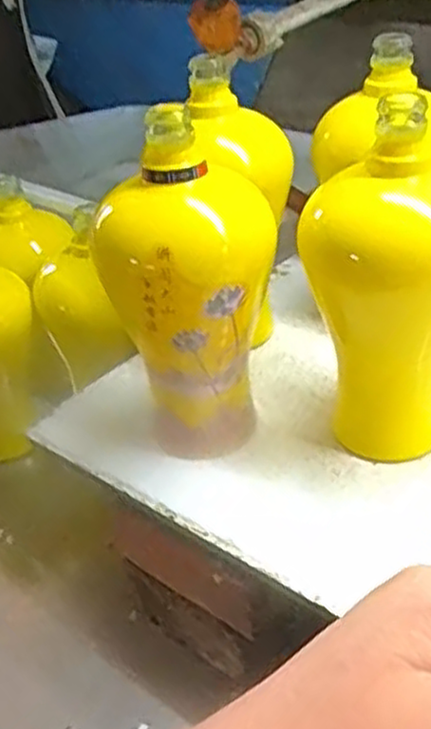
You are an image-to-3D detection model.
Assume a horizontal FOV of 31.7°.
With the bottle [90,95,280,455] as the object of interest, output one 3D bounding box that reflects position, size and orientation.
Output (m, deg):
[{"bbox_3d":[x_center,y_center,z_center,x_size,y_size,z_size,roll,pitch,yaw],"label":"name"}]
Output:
[{"bbox_3d":[-0.016,-0.034,0.455,0.084,0.204,0.084,21,44,39],"label":"bottle"}]

